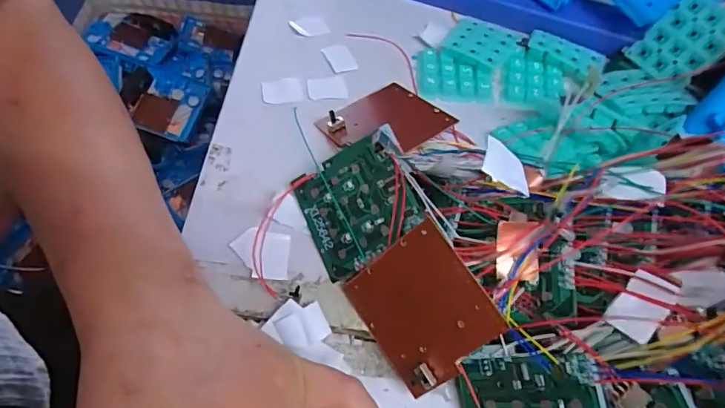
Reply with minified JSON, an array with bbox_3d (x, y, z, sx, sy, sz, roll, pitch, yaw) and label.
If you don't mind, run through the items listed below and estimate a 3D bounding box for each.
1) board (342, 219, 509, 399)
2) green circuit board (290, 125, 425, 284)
[{"bbox_3d":[0.032,0.057,0.252,0.070,0.071,0.004,54,30,16],"label":"board"},{"bbox_3d":[-0.004,-0.001,0.285,0.072,0.010,0.069,-33,72,13],"label":"green circuit board"}]

